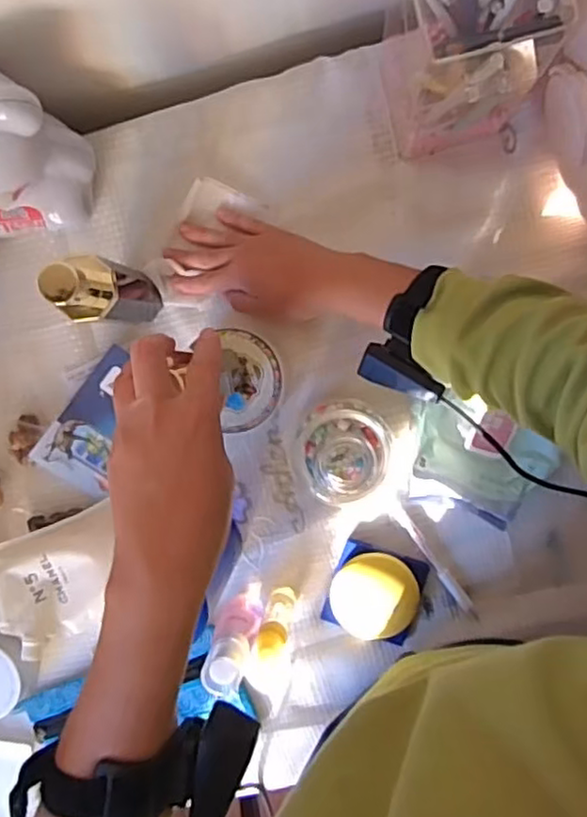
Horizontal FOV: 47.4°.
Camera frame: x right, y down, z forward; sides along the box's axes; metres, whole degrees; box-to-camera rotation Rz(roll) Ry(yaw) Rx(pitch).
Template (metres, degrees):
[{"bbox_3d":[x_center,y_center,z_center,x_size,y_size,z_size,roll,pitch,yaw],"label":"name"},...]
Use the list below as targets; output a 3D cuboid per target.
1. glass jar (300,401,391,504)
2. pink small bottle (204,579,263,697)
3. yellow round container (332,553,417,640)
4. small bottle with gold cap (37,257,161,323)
[{"bbox_3d":[0.045,0.035,0.565,0.074,0.090,0.081,0,96,4],"label":"glass jar"},{"bbox_3d":[-0.048,0.191,0.568,0.033,0.120,0.040,25,97,1],"label":"pink small bottle"},{"bbox_3d":[0.073,0.168,0.609,0.077,0.024,0.073,0,96,4],"label":"yellow round container"},{"bbox_3d":[-0.145,-0.091,0.526,0.040,0.173,0.043,10,96,3],"label":"small bottle with gold cap"}]

